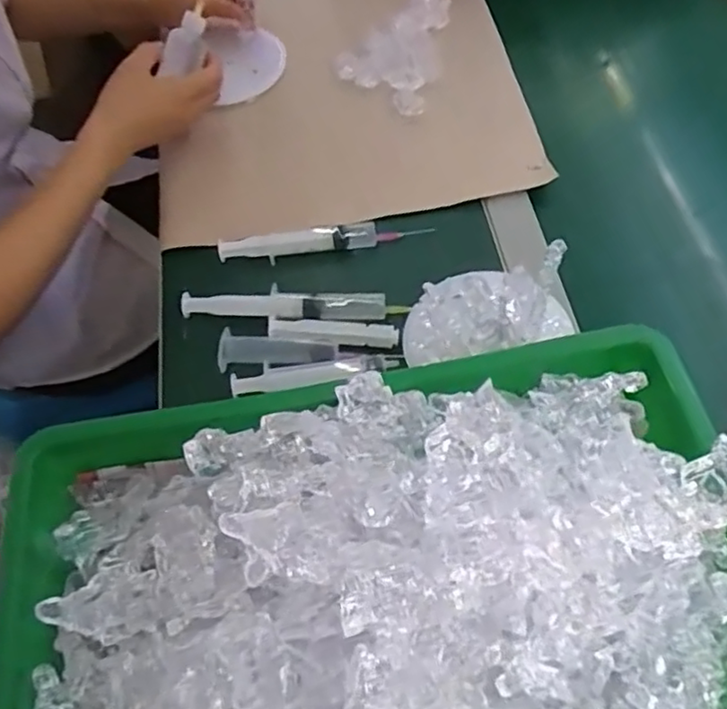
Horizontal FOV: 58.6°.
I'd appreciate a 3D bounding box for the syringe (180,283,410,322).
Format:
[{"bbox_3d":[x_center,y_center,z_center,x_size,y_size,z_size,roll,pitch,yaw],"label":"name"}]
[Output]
[{"bbox_3d":[-0.058,-0.039,0.543,0.182,0.026,0.027,2,60,6],"label":"syringe"}]

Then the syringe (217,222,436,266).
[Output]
[{"bbox_3d":[-0.037,-0.103,0.579,0.183,0.031,0.020,-11,59,-2],"label":"syringe"}]

